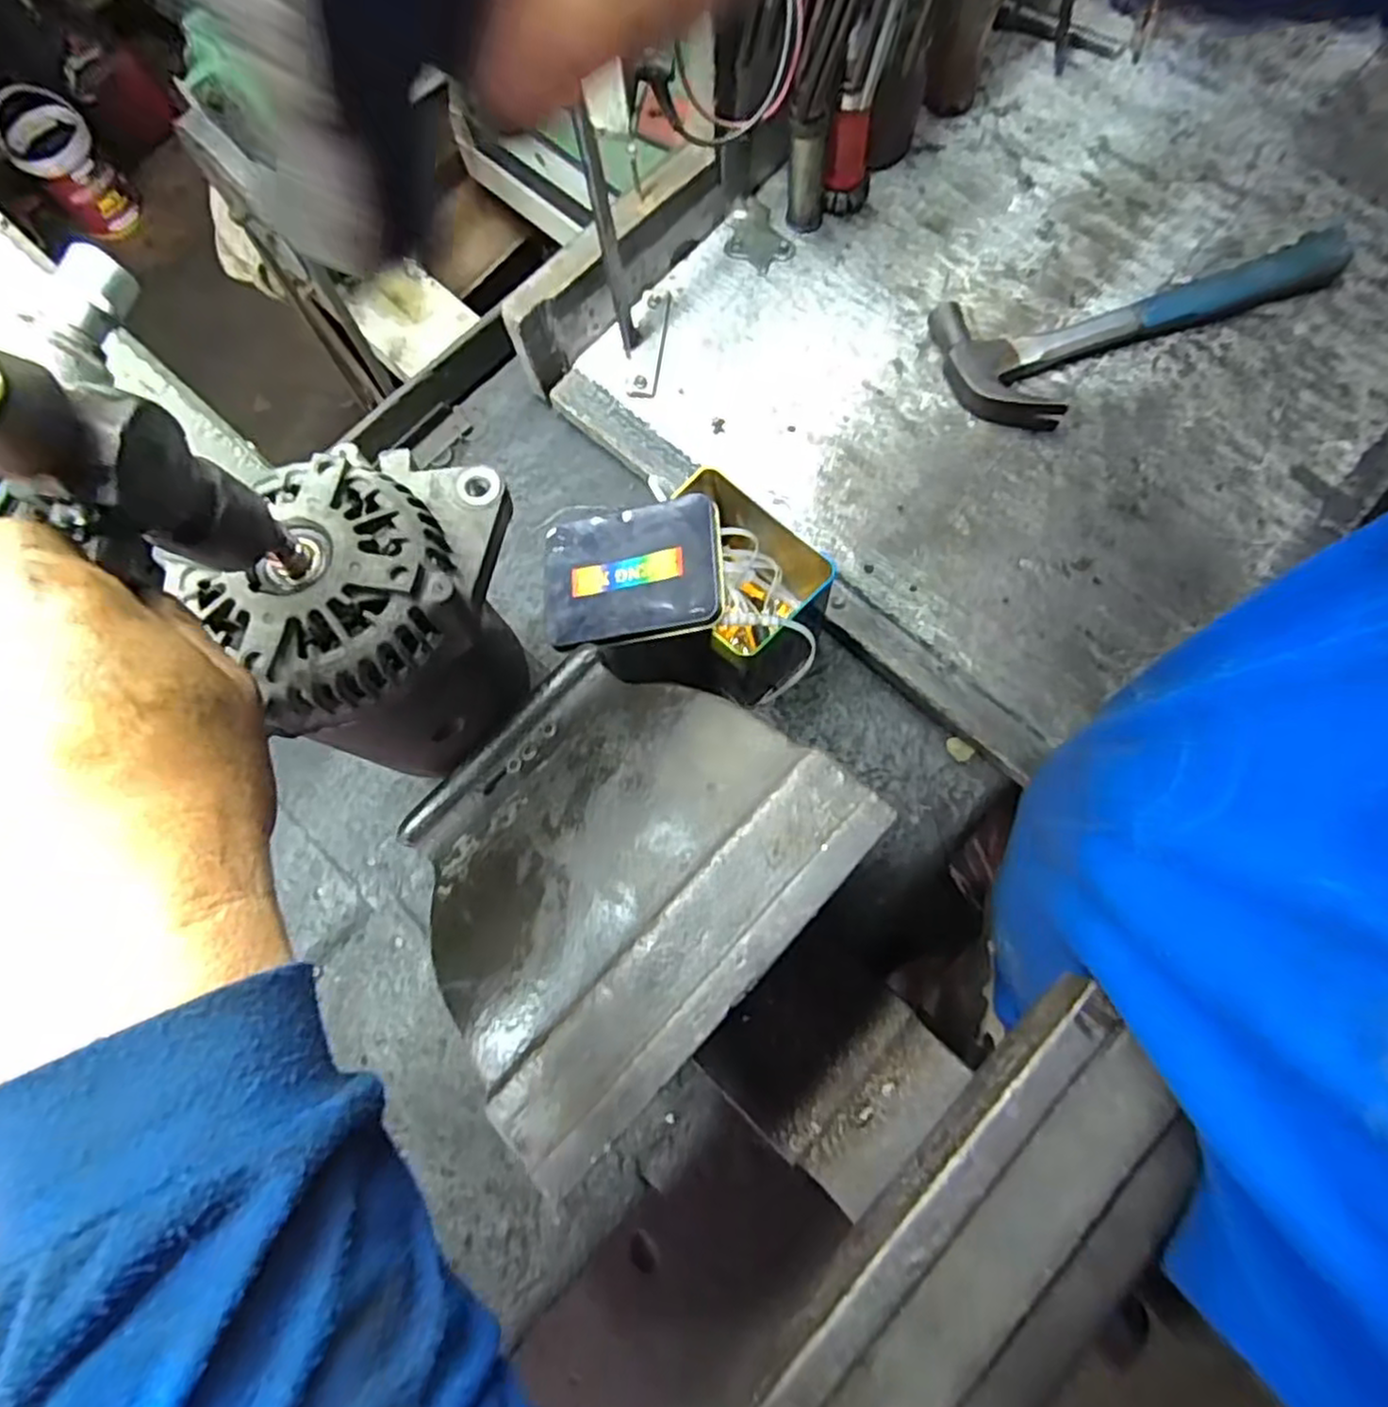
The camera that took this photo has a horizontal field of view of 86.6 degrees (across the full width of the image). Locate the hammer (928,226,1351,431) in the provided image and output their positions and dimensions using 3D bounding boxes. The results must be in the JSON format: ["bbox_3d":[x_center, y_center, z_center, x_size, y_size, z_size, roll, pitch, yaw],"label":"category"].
[{"bbox_3d":[0.377,-0.305,0.607,0.338,0.035,0.111,-11,73,-1],"label":"hammer"}]

